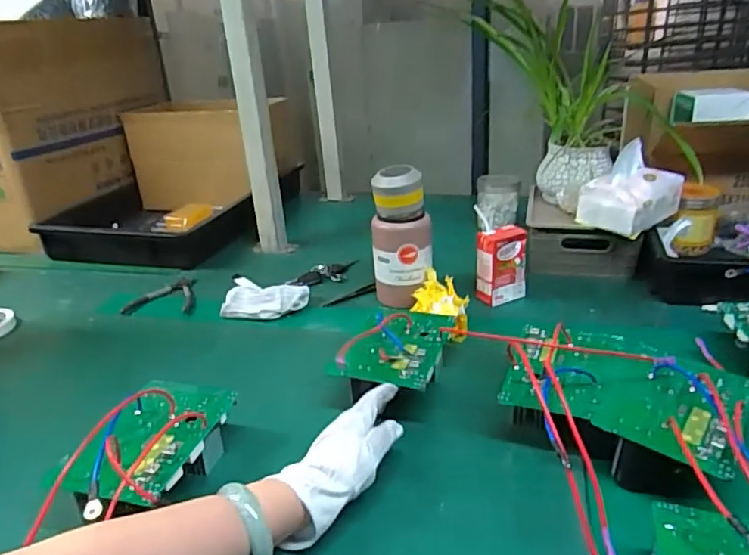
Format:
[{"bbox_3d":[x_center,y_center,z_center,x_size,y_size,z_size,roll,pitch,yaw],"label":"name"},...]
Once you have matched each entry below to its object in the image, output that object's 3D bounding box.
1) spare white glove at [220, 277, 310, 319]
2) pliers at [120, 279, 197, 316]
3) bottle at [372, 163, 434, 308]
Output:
[{"bbox_3d":[-0.170,0.037,0.874,0.125,0.033,0.078,1,25,13],"label":"spare white glove"},{"bbox_3d":[-0.345,0.028,0.946,0.111,0.014,0.129,-4,24,2],"label":"pliers"},{"bbox_3d":[0.039,-0.057,0.843,0.087,0.200,0.069,-4,24,3],"label":"bottle"}]

